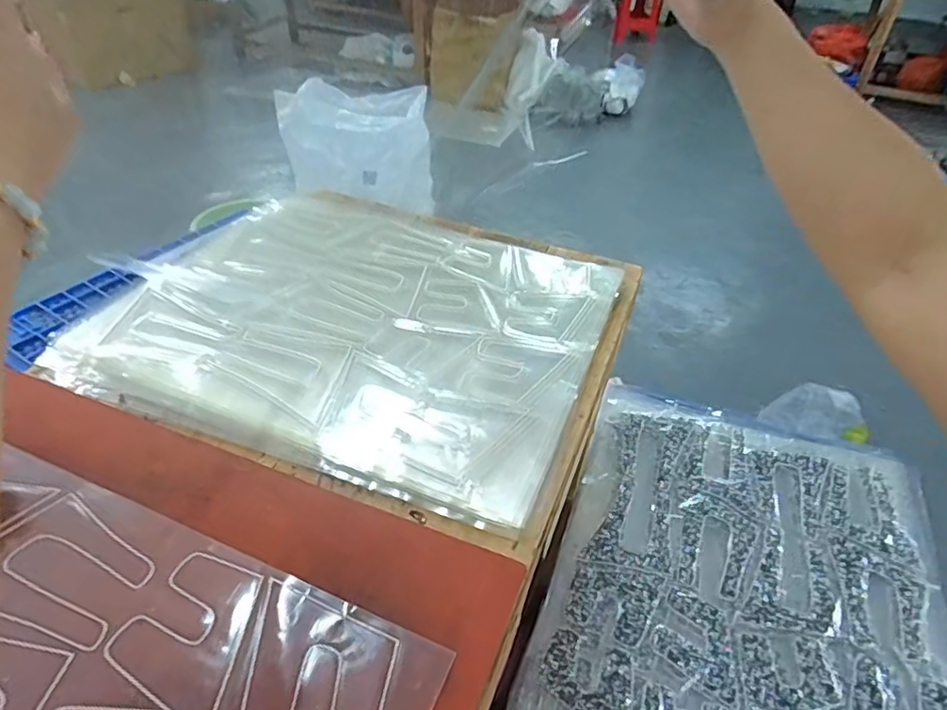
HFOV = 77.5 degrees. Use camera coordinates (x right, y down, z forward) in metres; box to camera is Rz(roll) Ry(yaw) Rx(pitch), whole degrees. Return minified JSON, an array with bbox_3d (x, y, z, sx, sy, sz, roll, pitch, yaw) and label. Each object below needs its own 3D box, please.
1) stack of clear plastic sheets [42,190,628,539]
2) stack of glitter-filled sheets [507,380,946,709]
[{"bbox_3d":[-0.132,-0.054,0.743,0.559,0.040,0.469,17,42,14],"label":"stack of clear plastic sheets"},{"bbox_3d":[0.339,0.279,0.747,0.435,0.044,0.589,17,41,14],"label":"stack of glitter-filled sheets"}]

